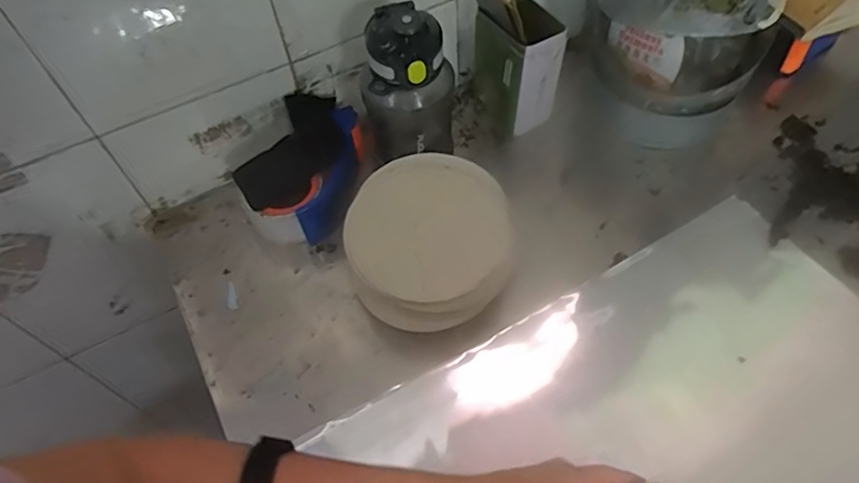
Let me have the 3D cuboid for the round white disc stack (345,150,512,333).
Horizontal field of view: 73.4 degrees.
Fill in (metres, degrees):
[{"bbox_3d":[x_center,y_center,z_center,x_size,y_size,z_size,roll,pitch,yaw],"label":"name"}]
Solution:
[{"bbox_3d":[-0.001,-0.001,0.567,0.155,0.072,0.169,-2,55,3],"label":"round white disc stack"}]

